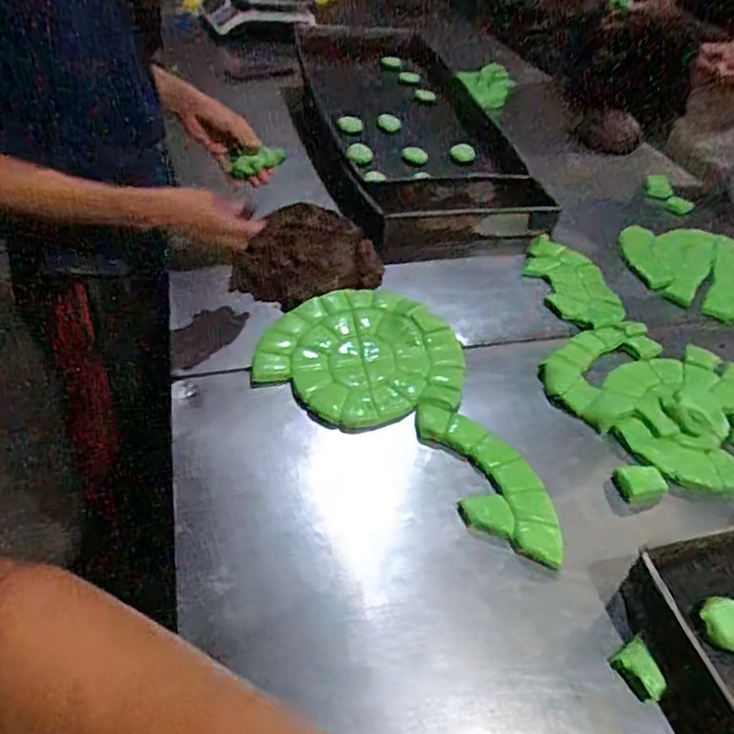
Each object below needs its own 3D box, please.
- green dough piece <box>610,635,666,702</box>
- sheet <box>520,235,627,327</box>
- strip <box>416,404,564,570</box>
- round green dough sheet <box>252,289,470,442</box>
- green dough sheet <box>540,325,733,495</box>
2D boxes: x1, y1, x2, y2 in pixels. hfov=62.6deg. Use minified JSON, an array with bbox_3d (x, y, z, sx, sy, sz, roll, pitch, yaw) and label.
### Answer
[{"bbox_3d":[0.249,0.277,0.548,0.032,0.020,0.046,-20,47,-26],"label":"green dough piece"},{"bbox_3d":[0.338,-0.145,1.013,0.114,0.023,0.232,-1,42,-7],"label":"sheet"},{"bbox_3d":[0.140,0.127,0.697,0.100,0.015,0.232,-11,44,-17],"label":"strip"},{"bbox_3d":[-0.001,-0.024,0.846,0.269,0.020,0.269,3,42,-3],"label":"round green dough sheet"},{"bbox_3d":[0.427,0.043,0.814,0.258,0.027,0.326,-30,53,-33],"label":"green dough sheet"}]

